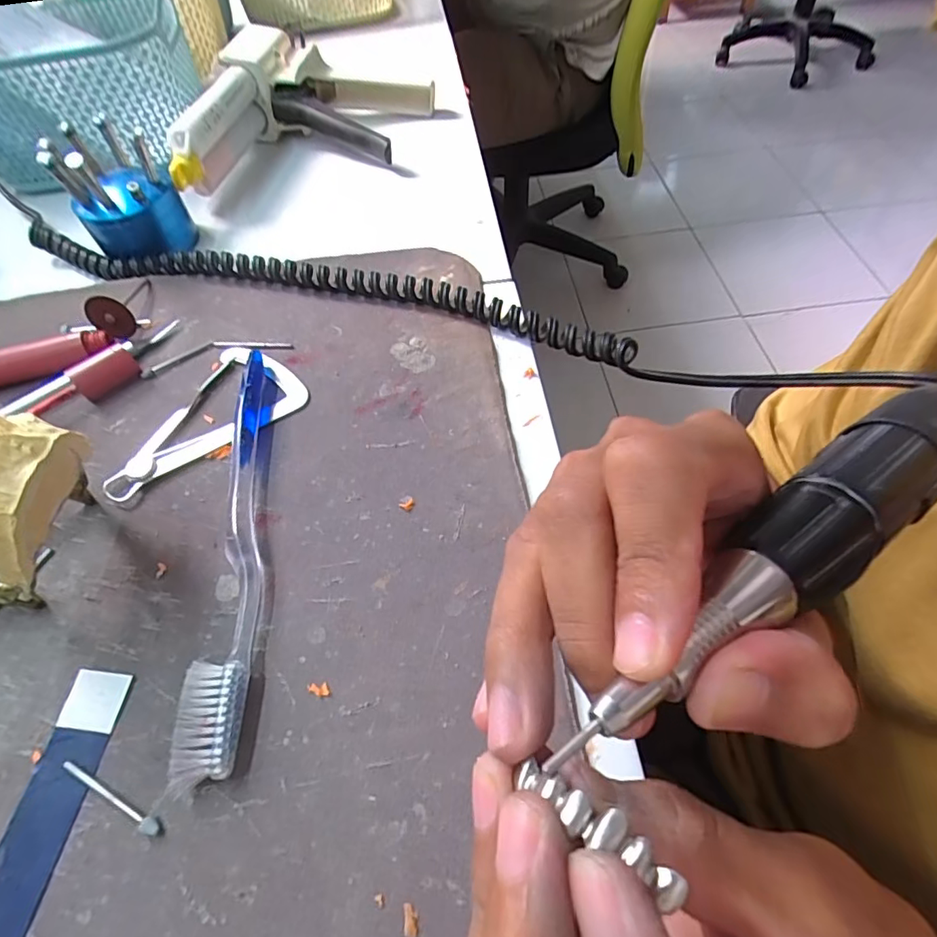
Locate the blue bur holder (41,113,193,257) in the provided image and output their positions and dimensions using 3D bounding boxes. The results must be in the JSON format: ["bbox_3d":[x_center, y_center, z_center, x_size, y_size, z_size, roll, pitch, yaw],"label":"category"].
[{"bbox_3d":[-0.212,-0.169,0.324,0.057,0.064,0.048,-30,60,-16],"label":"blue bur holder"}]

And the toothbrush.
[{"bbox_3d":[-0.094,0.024,0.220,0.019,0.013,0.186,-6,57,-1],"label":"toothbrush"}]

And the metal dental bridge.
[{"bbox_3d":[0.021,0.061,0.091,0.031,0.005,0.006,21,58,41],"label":"metal dental bridge"}]

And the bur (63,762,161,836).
[{"bbox_3d":[-0.117,0.107,0.172,0.042,0.004,0.004,20,60,15],"label":"bur"}]

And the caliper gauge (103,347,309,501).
[{"bbox_3d":[-0.119,-0.020,0.256,0.059,0.004,0.096,16,59,13],"label":"caliper gauge"}]

